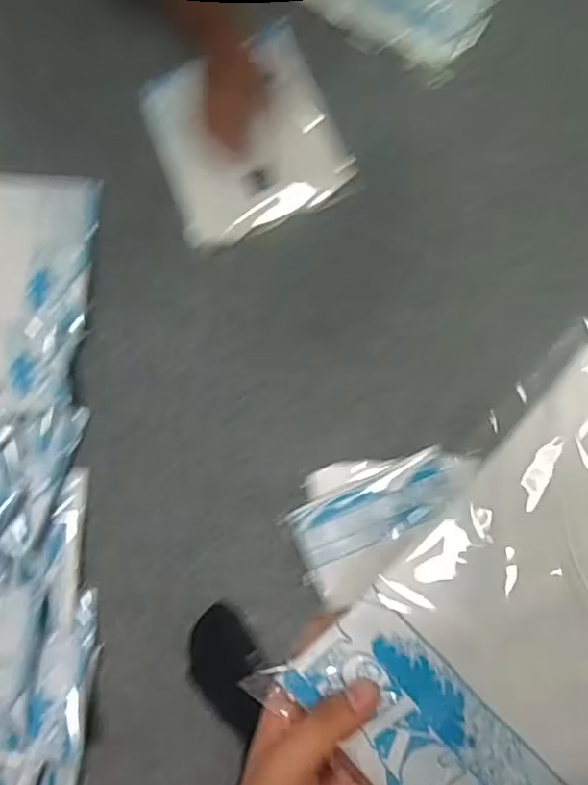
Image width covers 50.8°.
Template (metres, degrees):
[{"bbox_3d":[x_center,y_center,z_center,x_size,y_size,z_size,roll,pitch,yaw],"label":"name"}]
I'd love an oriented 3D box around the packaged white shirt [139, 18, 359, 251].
[{"bbox_3d":[-0.067,-0.360,0.886,0.254,0.045,0.246,-21,99,0],"label":"packaged white shirt"}]

